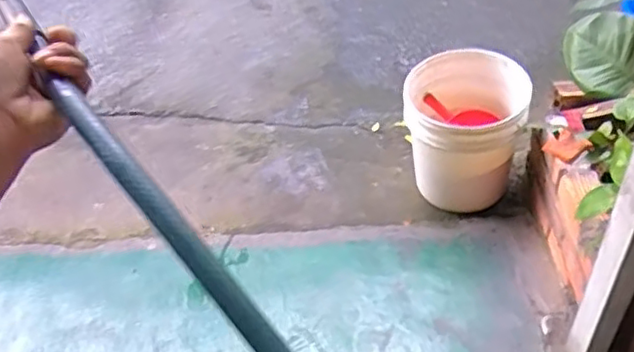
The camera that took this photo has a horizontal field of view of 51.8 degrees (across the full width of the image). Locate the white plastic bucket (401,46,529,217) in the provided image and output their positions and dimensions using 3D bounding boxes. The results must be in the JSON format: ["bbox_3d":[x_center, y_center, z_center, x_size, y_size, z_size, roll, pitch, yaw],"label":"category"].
[{"bbox_3d":[0.402,-0.132,1.830,0.318,0.311,0.341,-5,48,6],"label":"white plastic bucket"}]

